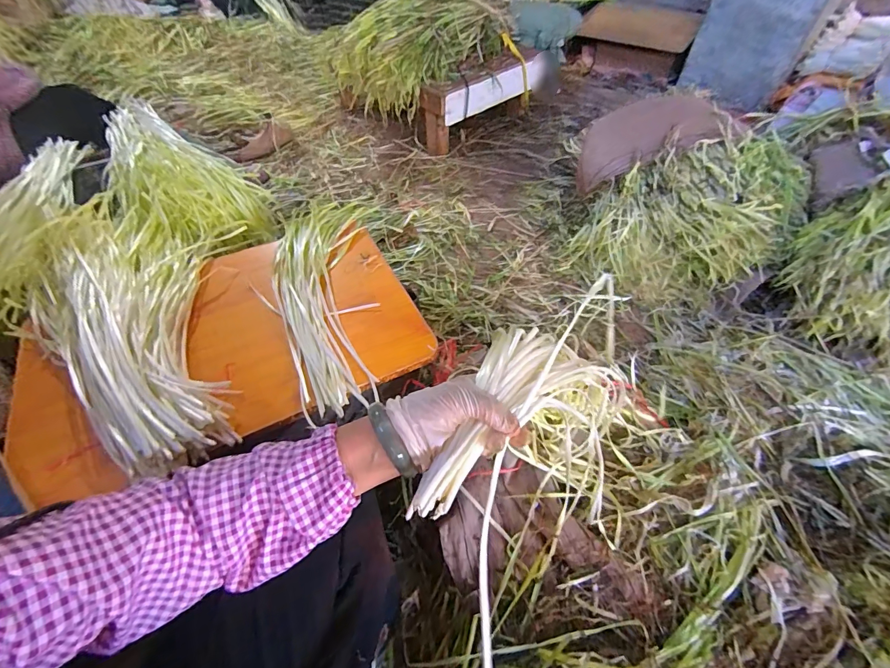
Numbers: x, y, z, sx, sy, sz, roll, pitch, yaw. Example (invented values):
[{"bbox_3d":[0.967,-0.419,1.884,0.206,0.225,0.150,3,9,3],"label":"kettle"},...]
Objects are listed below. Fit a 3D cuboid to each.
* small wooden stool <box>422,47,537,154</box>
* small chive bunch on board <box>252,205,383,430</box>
[{"bbox_3d":[0.167,-0.919,1.611,0.592,0.250,0.136,-36,60,-25],"label":"small wooden stool"},{"bbox_3d":[-0.223,-0.072,0.714,0.159,0.030,0.489,-9,52,-7],"label":"small chive bunch on board"}]

